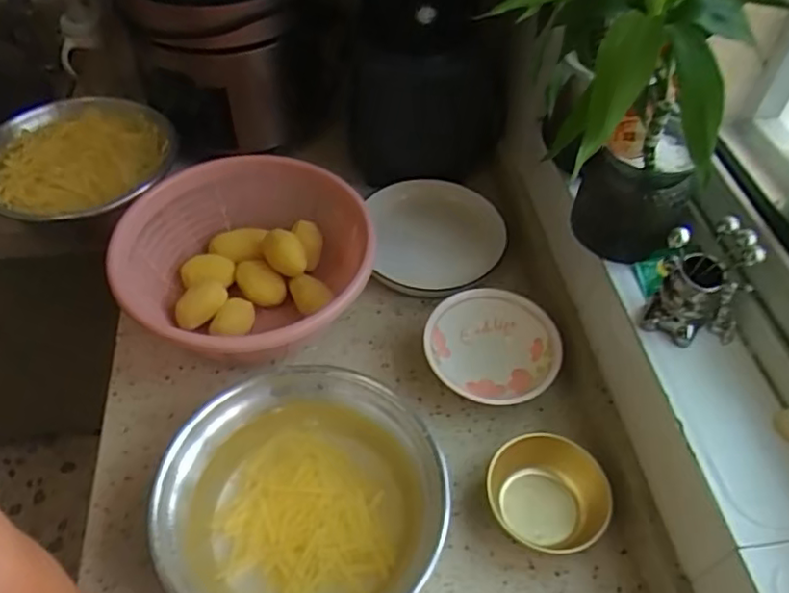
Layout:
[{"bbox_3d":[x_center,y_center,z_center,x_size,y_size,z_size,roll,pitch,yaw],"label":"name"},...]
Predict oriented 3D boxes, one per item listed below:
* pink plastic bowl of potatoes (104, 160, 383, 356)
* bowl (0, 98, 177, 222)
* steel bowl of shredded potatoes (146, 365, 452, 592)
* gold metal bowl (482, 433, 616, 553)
[{"bbox_3d":[-0.166,-0.033,0.745,0.268,0.133,0.275,1,50,-1],"label":"pink plastic bowl of potatoes"},{"bbox_3d":[-0.420,-0.187,0.835,0.236,0.045,0.216,1,50,-1],"label":"bowl"},{"bbox_3d":[-0.082,0.199,0.581,0.249,0.090,0.247,1,50,-1],"label":"steel bowl of shredded potatoes"},{"bbox_3d":[0.151,0.194,0.619,0.109,0.048,0.115,1,50,-1],"label":"gold metal bowl"}]

